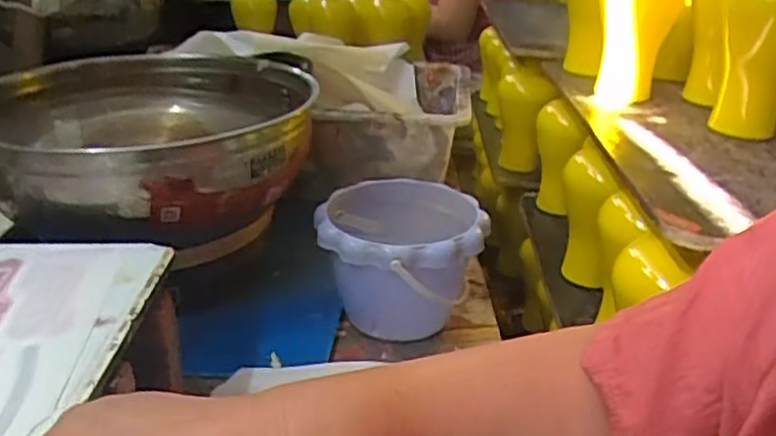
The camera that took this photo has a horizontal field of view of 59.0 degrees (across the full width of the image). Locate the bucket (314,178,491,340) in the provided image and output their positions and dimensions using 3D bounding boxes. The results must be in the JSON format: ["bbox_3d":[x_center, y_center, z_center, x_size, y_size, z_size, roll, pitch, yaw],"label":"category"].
[{"bbox_3d":[0.015,0.043,0.655,0.153,0.115,0.150,0,27,0],"label":"bucket"}]

